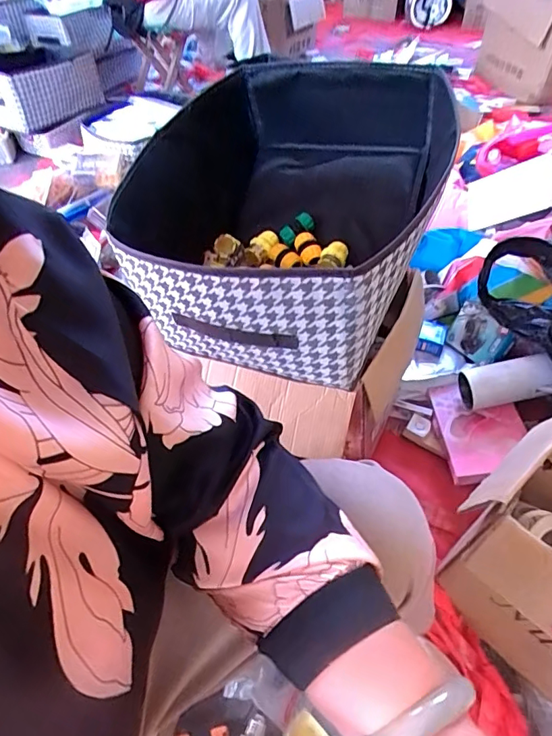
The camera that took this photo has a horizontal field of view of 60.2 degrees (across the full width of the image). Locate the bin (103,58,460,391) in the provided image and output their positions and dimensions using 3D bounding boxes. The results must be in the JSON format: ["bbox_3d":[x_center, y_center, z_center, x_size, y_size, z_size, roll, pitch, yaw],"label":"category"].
[{"bbox_3d":[0.010,-0.224,0.643,0.391,0.213,0.467,13,50,13],"label":"bin"}]

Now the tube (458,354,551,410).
[{"bbox_3d":[0.420,0.022,0.868,0.166,0.065,0.066,-18,42,26],"label":"tube"}]

